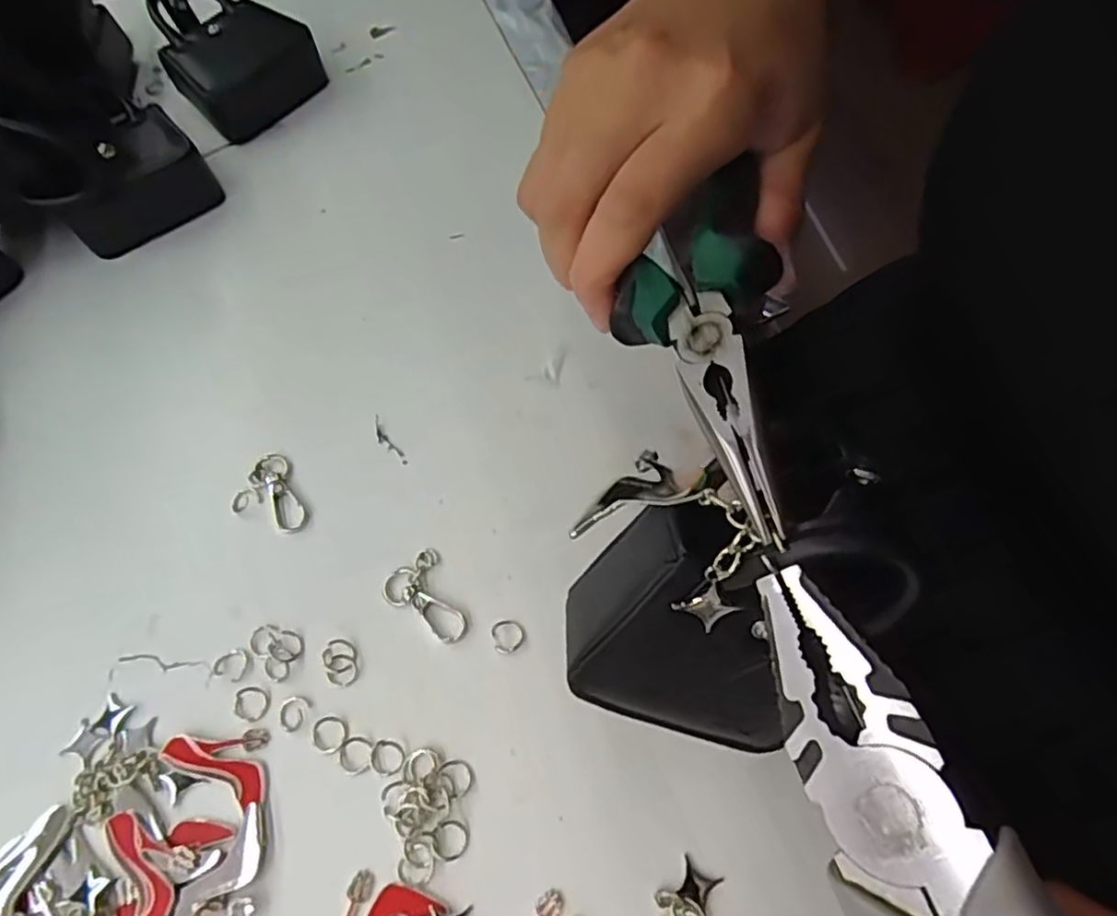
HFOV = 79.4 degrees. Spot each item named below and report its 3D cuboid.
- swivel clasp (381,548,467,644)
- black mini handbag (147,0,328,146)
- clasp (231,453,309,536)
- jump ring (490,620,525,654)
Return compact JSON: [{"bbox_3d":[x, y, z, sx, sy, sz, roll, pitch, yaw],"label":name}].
[{"bbox_3d":[-0.053,0.057,0.268,0.026,0.004,0.039,-32,64,-13],"label":"swivel clasp"},{"bbox_3d":[-0.198,-0.246,0.414,0.078,0.055,0.092,-36,65,-15],"label":"black mini handbag"},{"bbox_3d":[-0.128,0.018,0.295,0.028,0.005,0.040,-25,63,-9],"label":"clasp"},{"bbox_3d":[-0.019,0.069,0.261,0.012,0.004,0.013,-1,58,1],"label":"jump ring"}]

